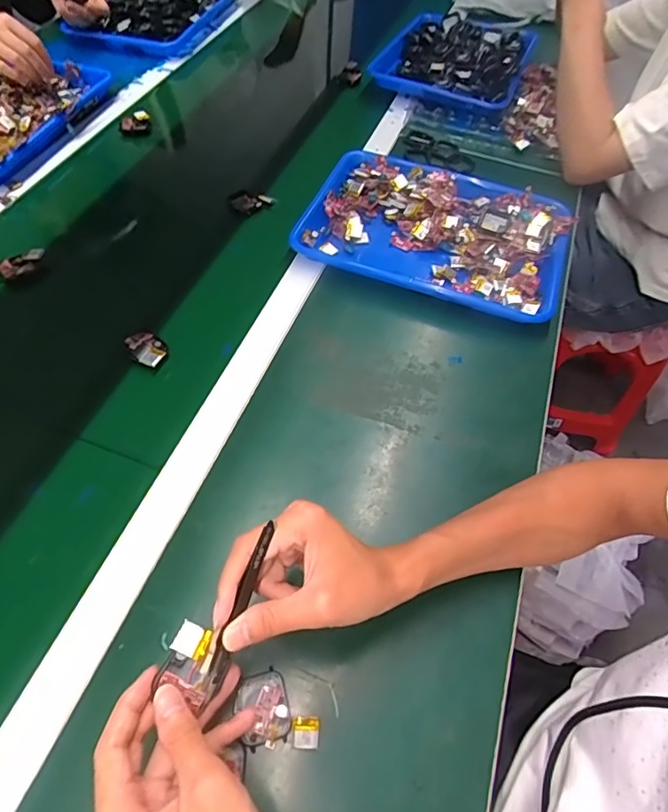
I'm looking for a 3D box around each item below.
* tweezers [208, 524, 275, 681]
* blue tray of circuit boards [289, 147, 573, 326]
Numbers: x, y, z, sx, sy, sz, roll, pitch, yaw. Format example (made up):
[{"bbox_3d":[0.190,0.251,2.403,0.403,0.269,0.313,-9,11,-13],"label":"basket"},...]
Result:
[{"bbox_3d":[-0.059,0.125,0.333,0.010,0.018,0.105,21,92,9],"label":"tweezers"},{"bbox_3d":[0.137,-0.234,0.692,0.340,0.043,0.248,17,57,11],"label":"blue tray of circuit boards"}]

